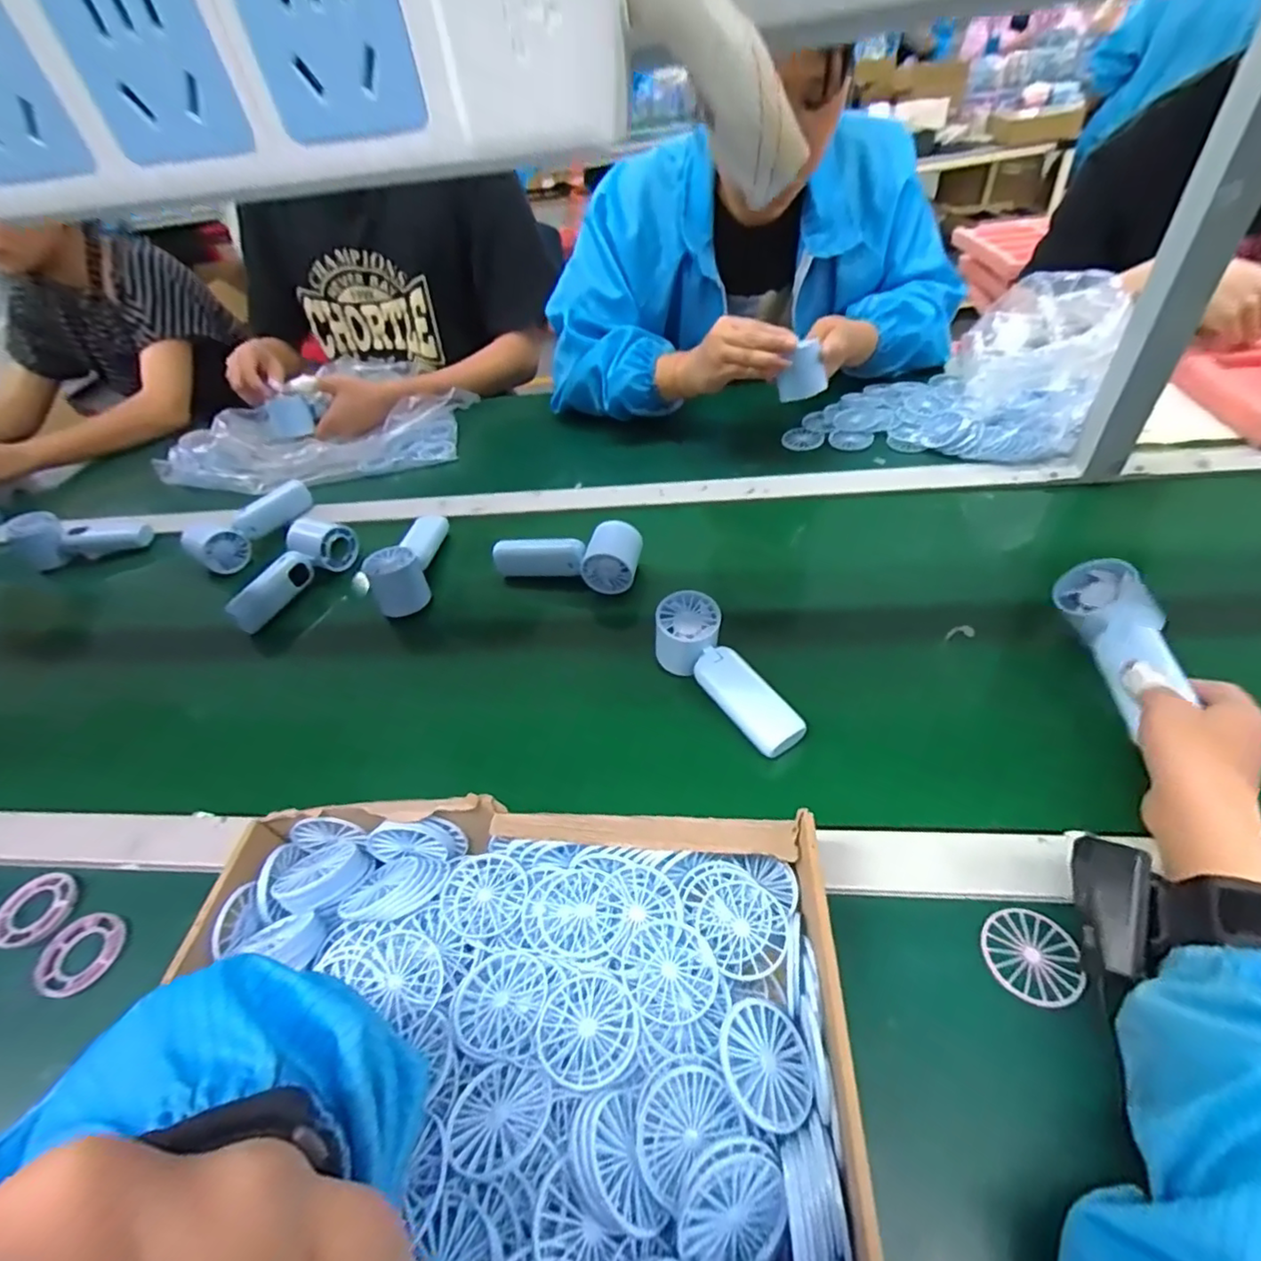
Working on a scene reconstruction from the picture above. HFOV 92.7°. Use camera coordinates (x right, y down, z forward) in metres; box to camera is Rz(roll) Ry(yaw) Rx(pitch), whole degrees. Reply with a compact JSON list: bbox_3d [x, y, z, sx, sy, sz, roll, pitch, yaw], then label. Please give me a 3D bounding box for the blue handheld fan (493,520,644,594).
[{"bbox_3d":[-0.066,-0.080,0.625,0.153,0.047,0.056,8,46,15],"label":"blue handheld fan"}]

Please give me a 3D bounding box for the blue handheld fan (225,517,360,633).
[{"bbox_3d":[-0.375,-0.066,0.660,0.055,0.054,0.157,16,49,23],"label":"blue handheld fan"}]

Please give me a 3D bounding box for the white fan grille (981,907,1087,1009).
[{"bbox_3d":[0.230,0.186,0.345,0.050,0.007,0.050,-4,44,4],"label":"white fan grille"}]

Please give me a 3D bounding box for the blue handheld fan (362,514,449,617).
[{"bbox_3d":[-0.241,-0.083,0.650,0.054,0.045,0.157,-6,44,2],"label":"blue handheld fan"}]

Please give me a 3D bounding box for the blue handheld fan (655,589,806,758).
[{"bbox_3d":[0.075,0.037,0.493,0.057,0.046,0.157,-29,61,-20],"label":"blue handheld fan"}]

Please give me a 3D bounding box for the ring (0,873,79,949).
[{"bbox_3d":[-0.432,0.202,0.436,0.059,0.006,0.050,-9,44,-2],"label":"ring"}]

